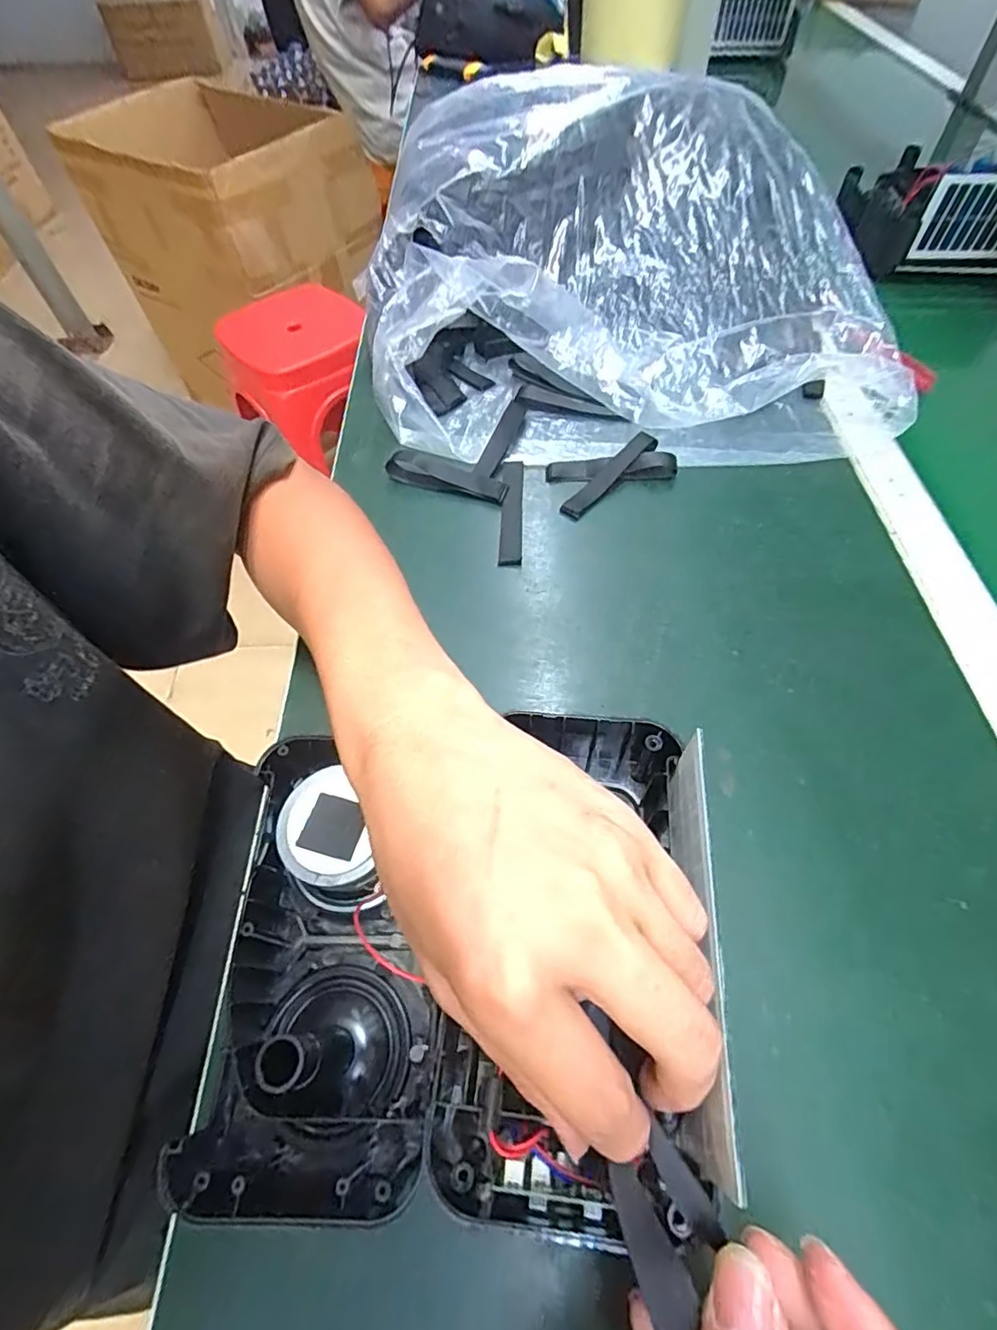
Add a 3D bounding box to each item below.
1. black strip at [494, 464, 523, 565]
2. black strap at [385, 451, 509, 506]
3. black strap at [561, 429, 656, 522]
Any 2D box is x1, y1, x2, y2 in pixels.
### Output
[{"bbox_3d":[0.008,-0.113,0.409,0.018,0.006,0.101,0,58,3],"label":"black strip"},{"bbox_3d":[-0.038,-0.142,0.425,0.097,0.009,0.029,23,62,16],"label":"black strap"},{"bbox_3d":[0.081,-0.140,0.414,0.022,0.011,0.096,35,66,22],"label":"black strap"}]

